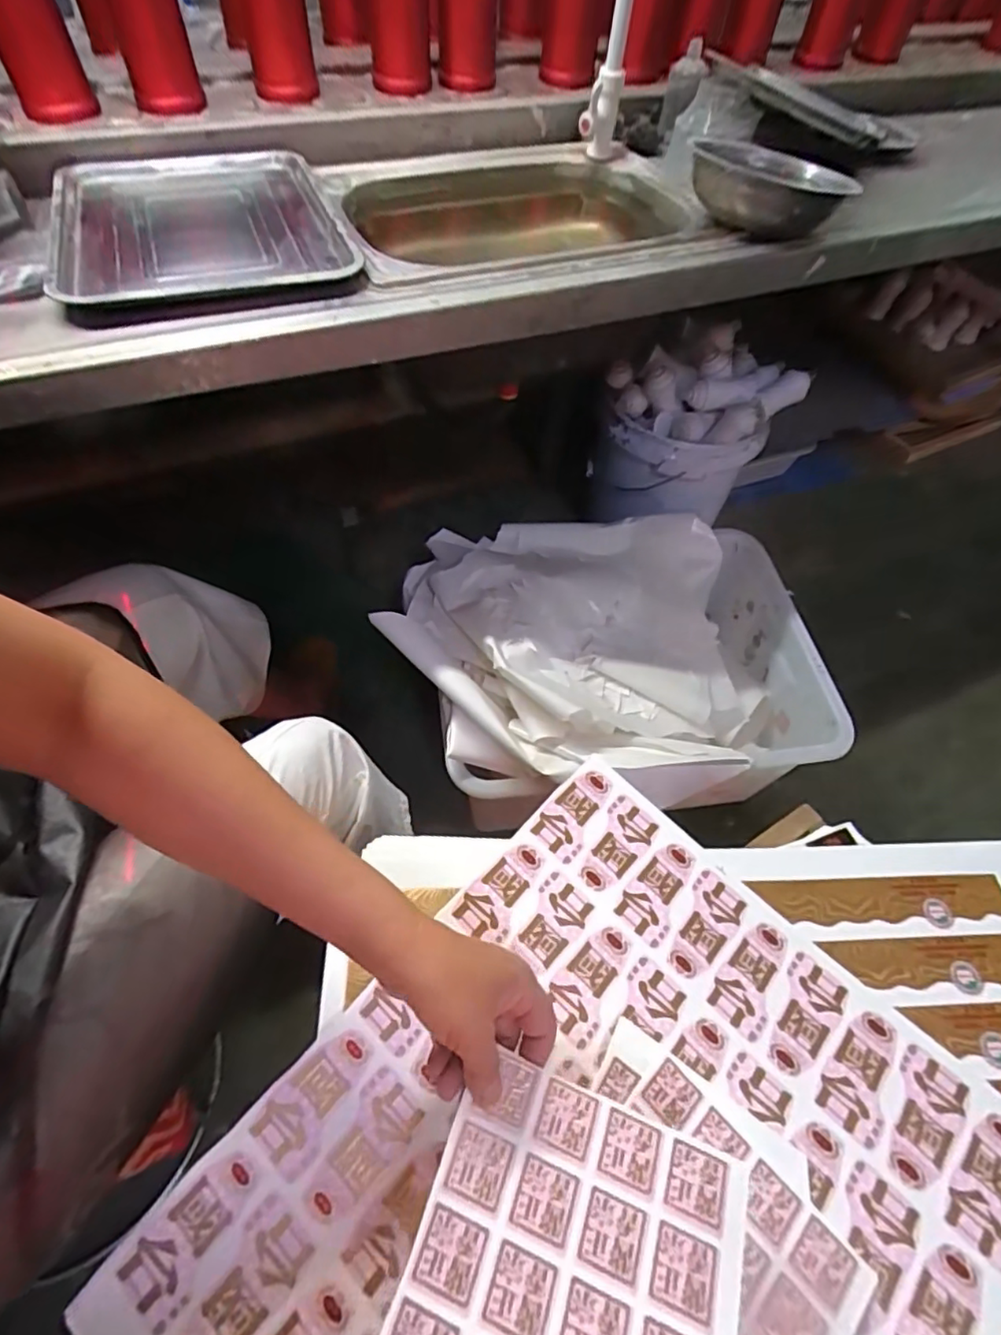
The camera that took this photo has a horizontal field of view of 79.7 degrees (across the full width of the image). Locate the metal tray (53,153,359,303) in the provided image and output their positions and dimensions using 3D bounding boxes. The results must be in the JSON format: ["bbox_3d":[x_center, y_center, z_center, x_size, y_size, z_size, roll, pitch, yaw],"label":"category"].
[{"bbox_3d":[-0.332,-0.484,0.658,0.293,0.031,0.352,-15,60,-13],"label":"metal tray"}]

